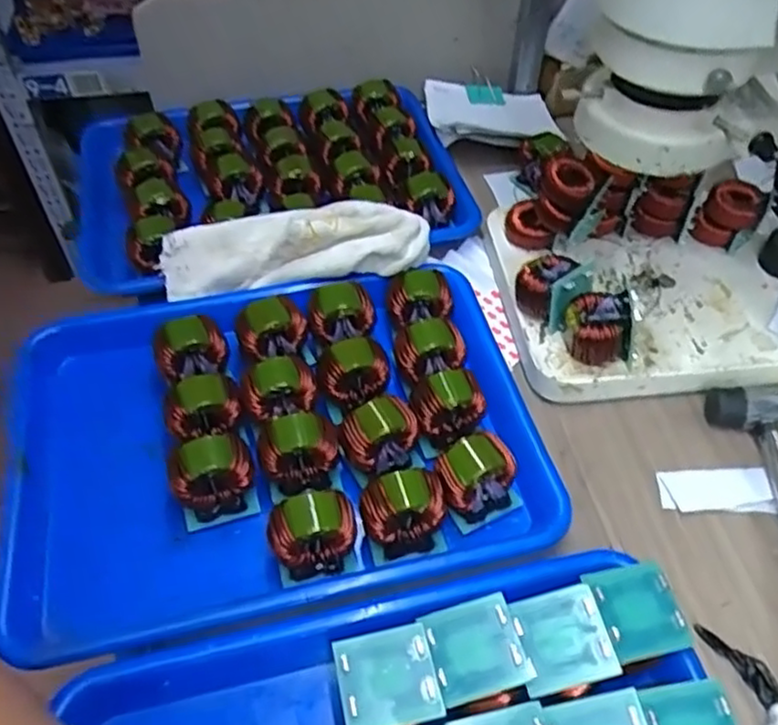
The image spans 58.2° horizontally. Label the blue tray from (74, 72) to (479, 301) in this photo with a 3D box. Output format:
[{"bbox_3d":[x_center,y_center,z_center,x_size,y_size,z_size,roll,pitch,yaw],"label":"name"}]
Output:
[{"bbox_3d":[-0.111,-0.174,0.626,0.336,0.053,0.240,-9,50,-9],"label":"blue tray"}]

